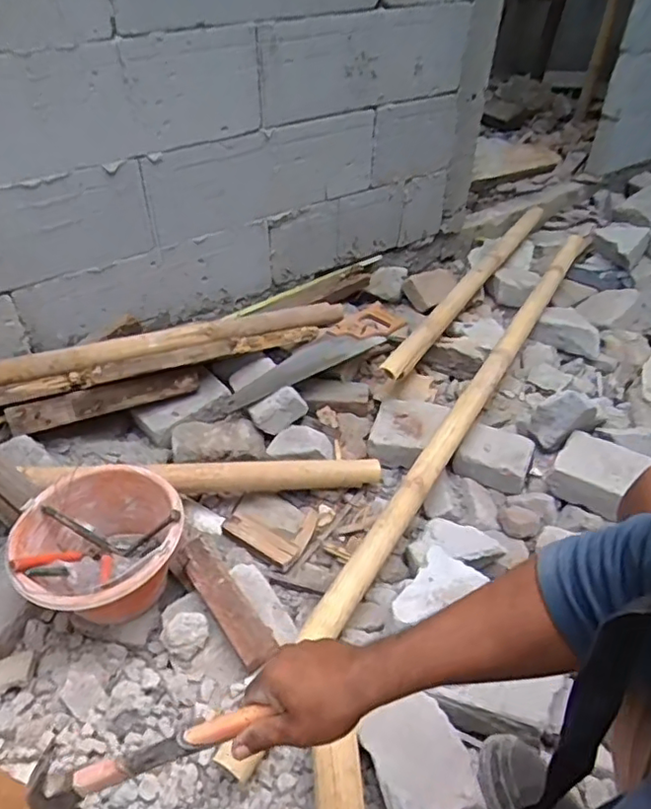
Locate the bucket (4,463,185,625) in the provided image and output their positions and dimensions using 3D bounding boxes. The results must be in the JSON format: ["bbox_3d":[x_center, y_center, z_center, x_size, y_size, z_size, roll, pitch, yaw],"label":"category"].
[{"bbox_3d":[-0.351,0.246,0.958,0.238,0.164,0.242,0,42,0],"label":"bucket"}]

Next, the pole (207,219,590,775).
[{"bbox_3d":[0.310,-0.007,1.236,0.059,0.047,1.439,23,46,23],"label":"pole"}]

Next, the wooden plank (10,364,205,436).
[{"bbox_3d":[-0.447,-0.011,1.241,0.380,0.061,0.020,-17,12,-28],"label":"wooden plank"}]

